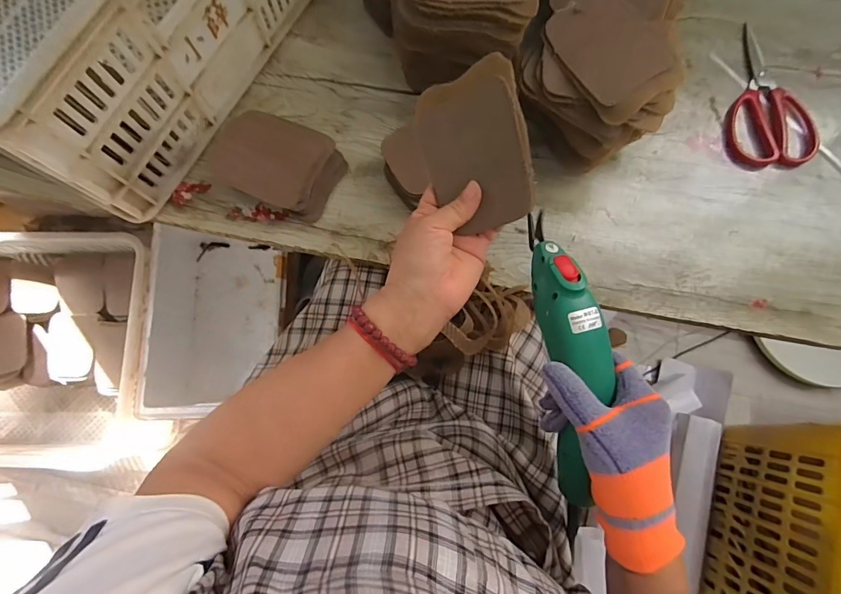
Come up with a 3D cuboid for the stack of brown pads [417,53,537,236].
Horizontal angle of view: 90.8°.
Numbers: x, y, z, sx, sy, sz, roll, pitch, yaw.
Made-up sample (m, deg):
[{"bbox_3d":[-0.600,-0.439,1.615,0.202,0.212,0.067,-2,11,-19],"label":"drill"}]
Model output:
[{"bbox_3d":[0.044,-0.117,0.338,0.087,0.006,0.121,-13,99,31],"label":"stack of brown pads"}]

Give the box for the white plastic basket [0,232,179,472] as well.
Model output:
[{"bbox_3d":[-0.869,0.105,0.880,0.697,0.246,0.460,1,78,-2],"label":"white plastic basket"}]

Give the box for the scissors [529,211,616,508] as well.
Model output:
[{"bbox_3d":[0.120,0.052,0.324,0.043,0.045,0.225,-9,96,-3],"label":"scissors"}]

